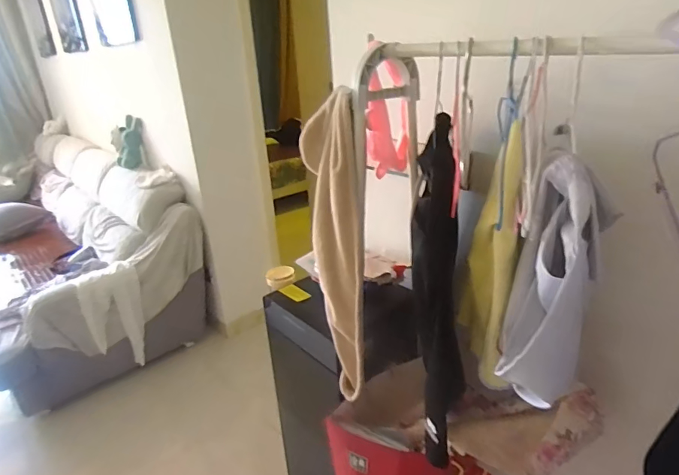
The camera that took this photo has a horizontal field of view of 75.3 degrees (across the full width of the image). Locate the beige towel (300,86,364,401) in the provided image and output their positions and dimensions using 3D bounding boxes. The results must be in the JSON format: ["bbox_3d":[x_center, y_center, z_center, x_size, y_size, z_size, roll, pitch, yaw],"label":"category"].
[{"bbox_3d":[0.005,0.023,0.878,0.093,0.574,0.166,-8,24,-10],"label":"beige towel"}]

